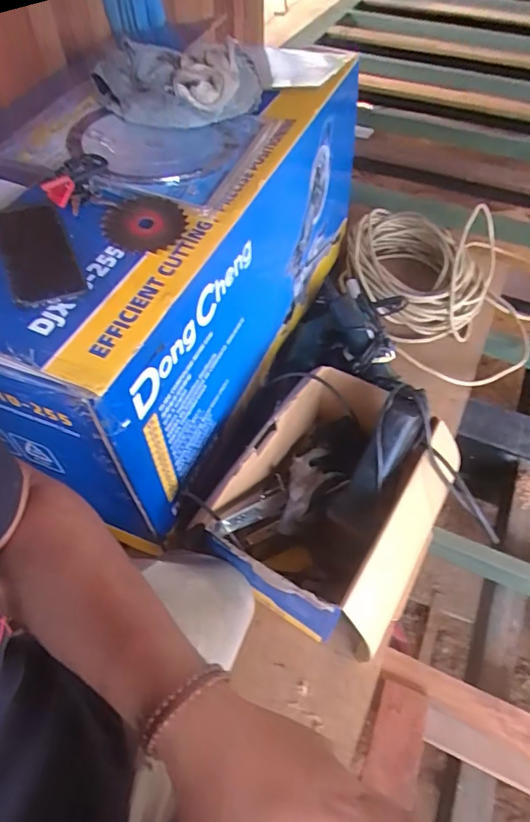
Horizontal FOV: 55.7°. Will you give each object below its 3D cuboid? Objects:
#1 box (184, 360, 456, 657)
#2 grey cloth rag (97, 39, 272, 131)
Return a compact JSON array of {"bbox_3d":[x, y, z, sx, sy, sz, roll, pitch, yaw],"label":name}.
[{"bbox_3d":[0.105,0.111,0.767,0.308,0.199,0.377,29,59,20],"label":"box"},{"bbox_3d":[-0.133,-0.519,0.796,0.243,0.065,0.172,-6,54,-4],"label":"grey cloth rag"}]

